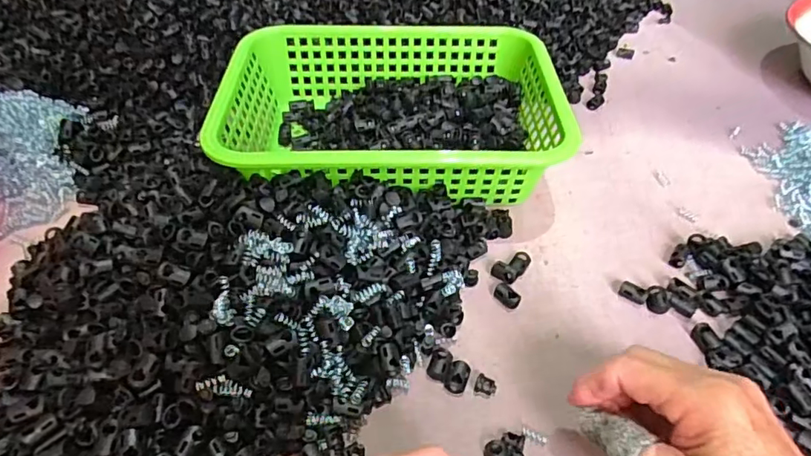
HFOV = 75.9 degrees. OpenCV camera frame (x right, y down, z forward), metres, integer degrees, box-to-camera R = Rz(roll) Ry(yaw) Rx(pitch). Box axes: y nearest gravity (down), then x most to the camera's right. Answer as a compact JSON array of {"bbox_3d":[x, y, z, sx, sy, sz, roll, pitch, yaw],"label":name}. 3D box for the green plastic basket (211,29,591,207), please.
[{"bbox_3d":[-0.011,-0.107,0.489,0.285,0.078,0.200,0,46,-2],"label":"green plastic basket"}]

